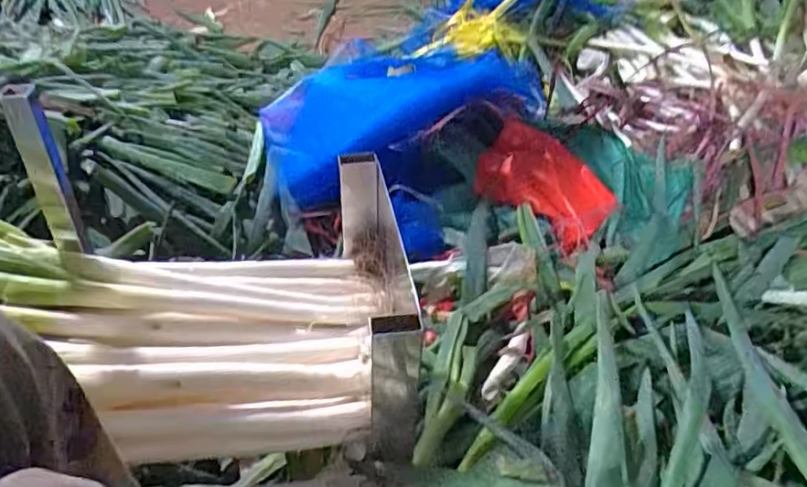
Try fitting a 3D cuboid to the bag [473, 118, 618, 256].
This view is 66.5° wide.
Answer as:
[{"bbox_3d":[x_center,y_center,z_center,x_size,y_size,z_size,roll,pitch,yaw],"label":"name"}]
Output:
[{"bbox_3d":[0.216,-0.101,0.962,0.209,0.081,0.132,31,50,32],"label":"bag"}]

